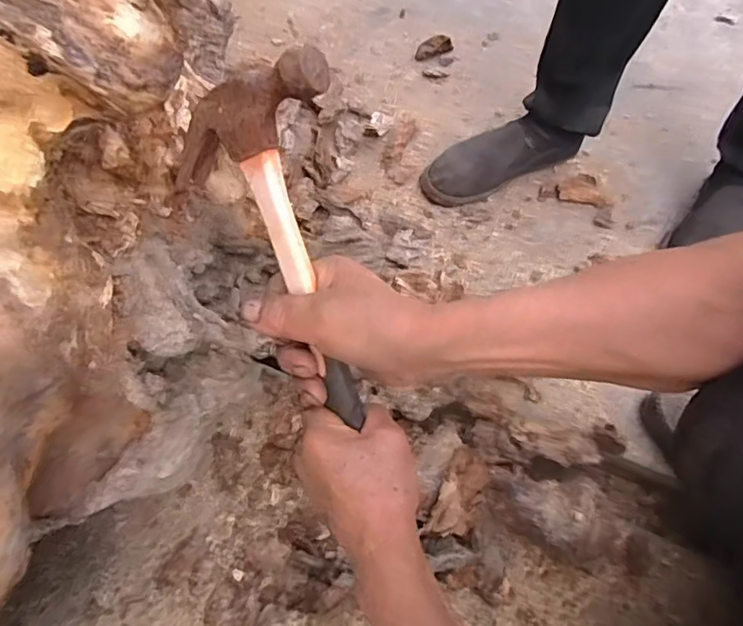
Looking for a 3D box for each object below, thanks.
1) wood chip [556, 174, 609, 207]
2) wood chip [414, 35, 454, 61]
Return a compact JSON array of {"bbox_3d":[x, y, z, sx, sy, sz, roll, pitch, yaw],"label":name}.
[{"bbox_3d":[0.336,-0.197,0.853,0.078,0.012,0.057,9,60,3],"label":"wood chip"},{"bbox_3d":[0.115,-0.499,1.006,0.076,0.020,0.034,-25,64,-3],"label":"wood chip"}]

